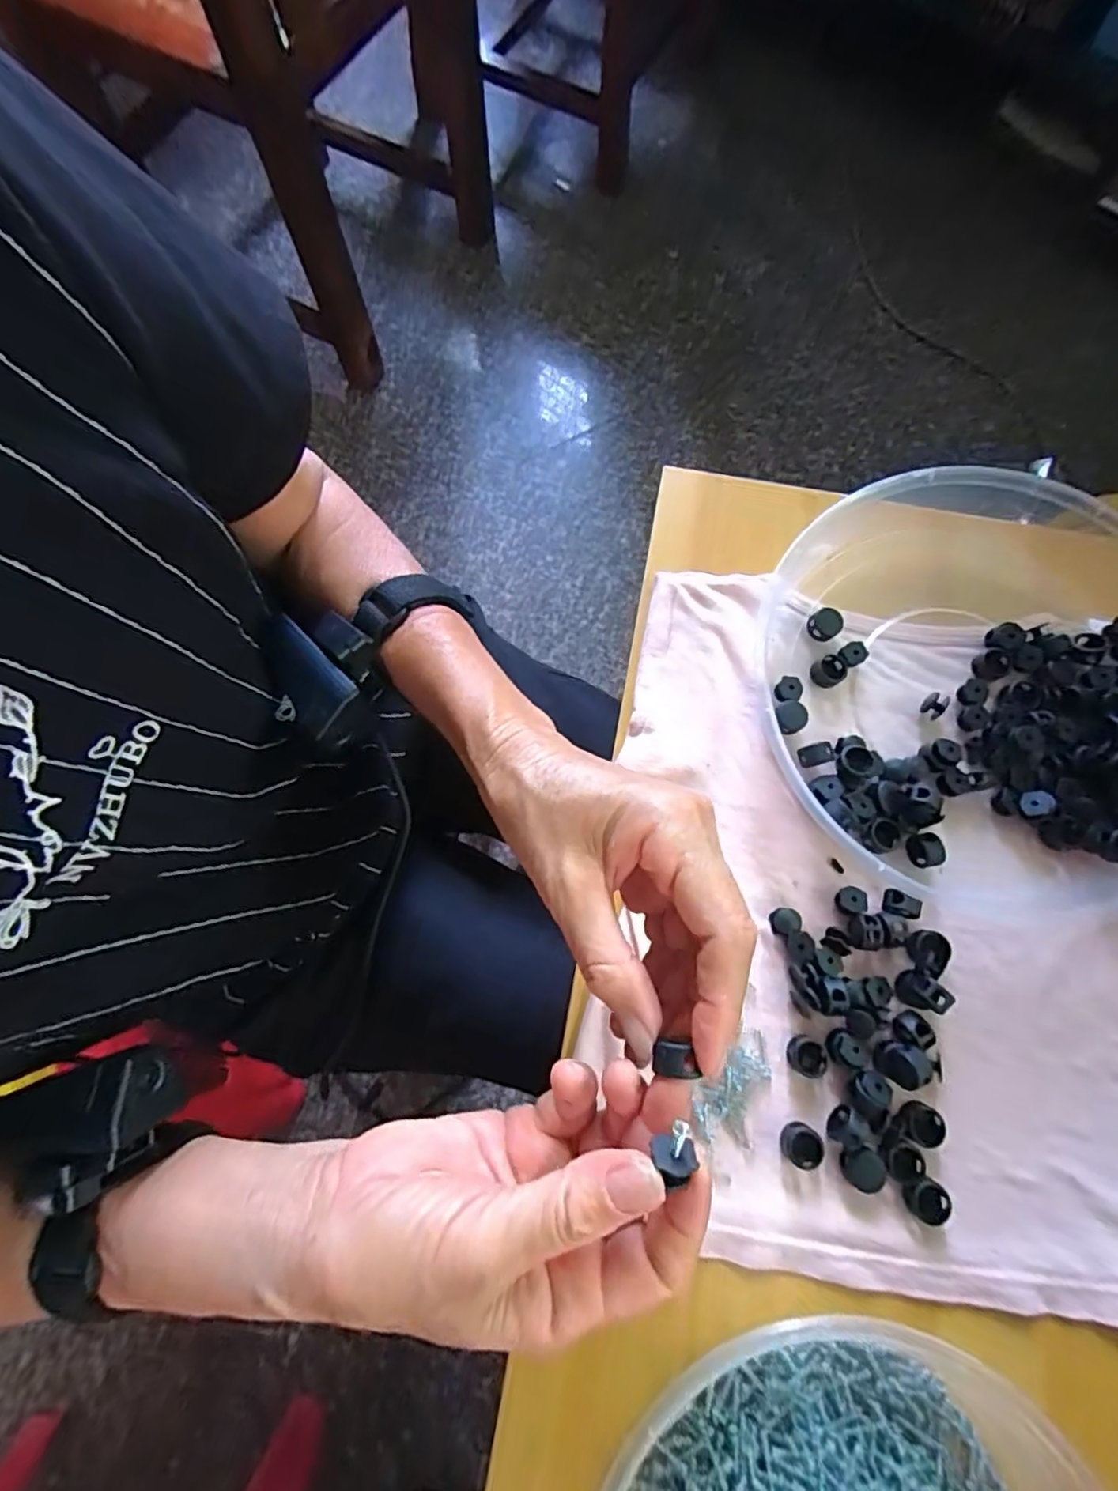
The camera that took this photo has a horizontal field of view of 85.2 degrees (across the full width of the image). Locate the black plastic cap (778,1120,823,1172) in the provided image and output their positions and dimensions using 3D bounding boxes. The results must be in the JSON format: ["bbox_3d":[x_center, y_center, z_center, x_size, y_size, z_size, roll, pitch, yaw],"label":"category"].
[{"bbox_3d":[0.110,0.182,0.275,0.017,0.009,0.020,-44,81,-10],"label":"black plastic cap"}]

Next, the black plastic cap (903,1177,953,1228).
[{"bbox_3d":[0.164,0.202,0.271,0.017,0.008,0.019,-16,77,-4],"label":"black plastic cap"}]

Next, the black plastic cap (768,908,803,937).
[{"bbox_3d":[0.113,0.088,0.303,0.015,0.007,0.012,-28,78,-7],"label":"black plastic cap"}]

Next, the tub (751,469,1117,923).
[{"bbox_3d":[0.228,-0.030,0.319,0.245,0.045,0.228,17,77,4],"label":"tub"}]

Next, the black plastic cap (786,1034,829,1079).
[{"bbox_3d":[0.117,0.146,0.285,0.018,0.008,0.016,32,78,8],"label":"black plastic cap"}]

